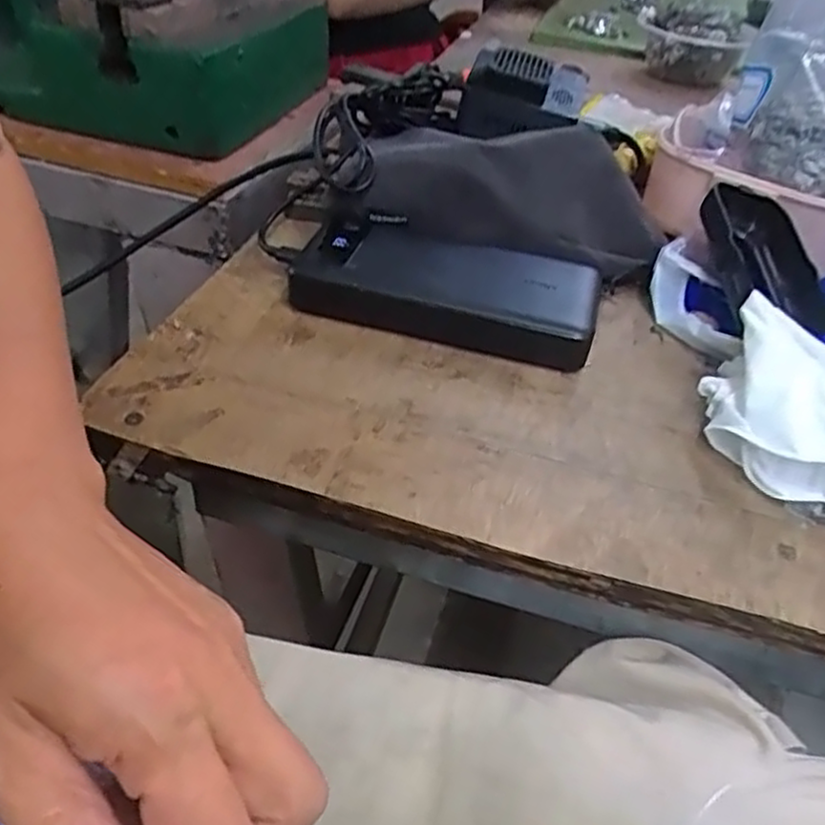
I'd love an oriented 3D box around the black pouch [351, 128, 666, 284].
[{"bbox_3d":[0.060,-0.134,0.432,0.176,0.039,0.102,16,42,11],"label":"black pouch"}]

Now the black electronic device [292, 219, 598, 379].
[{"bbox_3d":[0.017,-0.065,0.388,0.155,0.022,0.071,17,41,11],"label":"black electronic device"}]

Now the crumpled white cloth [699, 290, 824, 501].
[{"bbox_3d":[0.165,-0.003,0.319,0.072,0.049,0.078,20,43,16],"label":"crumpled white cloth"}]

